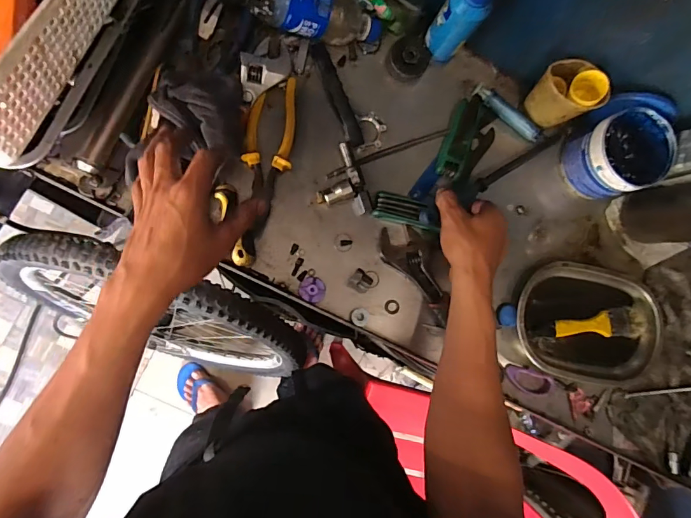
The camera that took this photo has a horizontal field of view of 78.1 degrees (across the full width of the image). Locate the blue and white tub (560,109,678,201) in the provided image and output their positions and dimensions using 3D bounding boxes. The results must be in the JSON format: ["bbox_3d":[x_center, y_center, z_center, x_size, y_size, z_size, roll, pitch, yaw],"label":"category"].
[{"bbox_3d":[0.363,-0.138,0.574,0.103,0.079,0.096,1,86,-8],"label":"blue and white tub"}]

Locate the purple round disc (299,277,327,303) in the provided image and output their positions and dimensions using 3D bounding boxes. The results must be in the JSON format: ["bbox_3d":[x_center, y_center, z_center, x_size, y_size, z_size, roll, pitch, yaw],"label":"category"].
[{"bbox_3d":[-0.043,0.039,0.549,0.033,0.014,0.032,8,85,-7],"label":"purple round disc"}]

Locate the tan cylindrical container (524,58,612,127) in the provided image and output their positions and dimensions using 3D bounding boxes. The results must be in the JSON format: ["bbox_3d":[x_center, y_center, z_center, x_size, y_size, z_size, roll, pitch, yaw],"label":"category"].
[{"bbox_3d":[0.286,-0.215,0.566,0.064,0.092,0.069,1,86,-8],"label":"tan cylindrical container"}]

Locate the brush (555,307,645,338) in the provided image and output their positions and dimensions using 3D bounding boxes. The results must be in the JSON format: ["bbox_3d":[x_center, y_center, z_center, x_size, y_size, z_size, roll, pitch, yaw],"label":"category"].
[{"bbox_3d":[0.359,0.090,0.602,0.135,0.010,0.041,2,86,-8],"label":"brush"}]

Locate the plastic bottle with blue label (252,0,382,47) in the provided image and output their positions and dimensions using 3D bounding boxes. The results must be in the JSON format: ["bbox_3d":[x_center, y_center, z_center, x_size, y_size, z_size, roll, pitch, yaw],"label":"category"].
[{"bbox_3d":[-0.027,-0.305,0.533,0.173,0.062,0.057,-3,86,-34],"label":"plastic bottle with blue label"}]

